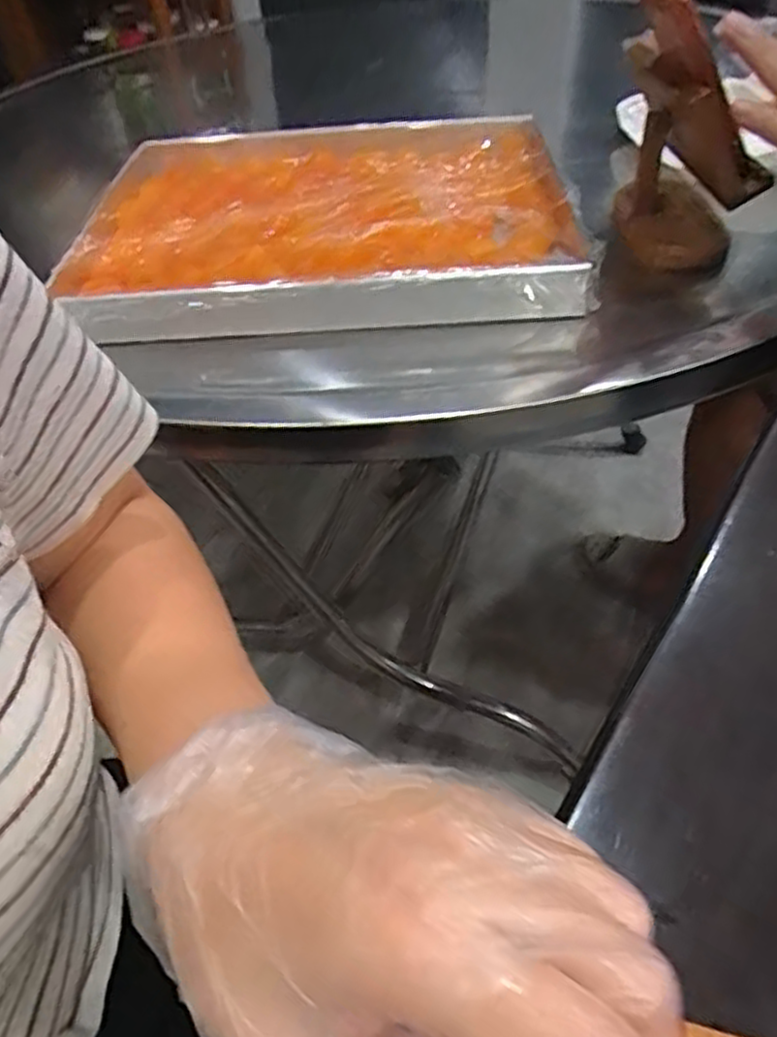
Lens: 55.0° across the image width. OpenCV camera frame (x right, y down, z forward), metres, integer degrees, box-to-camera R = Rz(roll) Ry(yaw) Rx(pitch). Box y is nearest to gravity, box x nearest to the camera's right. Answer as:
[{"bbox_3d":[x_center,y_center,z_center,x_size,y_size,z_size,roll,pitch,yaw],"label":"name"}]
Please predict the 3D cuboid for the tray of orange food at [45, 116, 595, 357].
[{"bbox_3d":[-0.044,-0.254,0.616,0.361,0.040,0.328,-3,45,3],"label":"tray of orange food"}]

